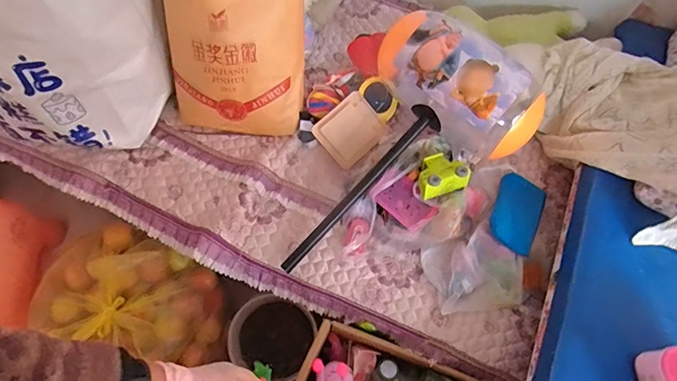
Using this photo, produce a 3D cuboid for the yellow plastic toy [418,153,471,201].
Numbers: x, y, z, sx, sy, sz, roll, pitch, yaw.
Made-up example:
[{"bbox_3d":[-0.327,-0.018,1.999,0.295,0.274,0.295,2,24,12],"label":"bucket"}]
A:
[{"bbox_3d":[0.209,-0.036,0.836,0.100,0.044,0.083,-14,68,-9],"label":"yellow plastic toy"}]

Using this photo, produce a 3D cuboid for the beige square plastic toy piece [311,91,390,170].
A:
[{"bbox_3d":[0.028,-0.138,0.947,0.142,0.009,0.125,-43,93,-1],"label":"beige square plastic toy piece"}]

